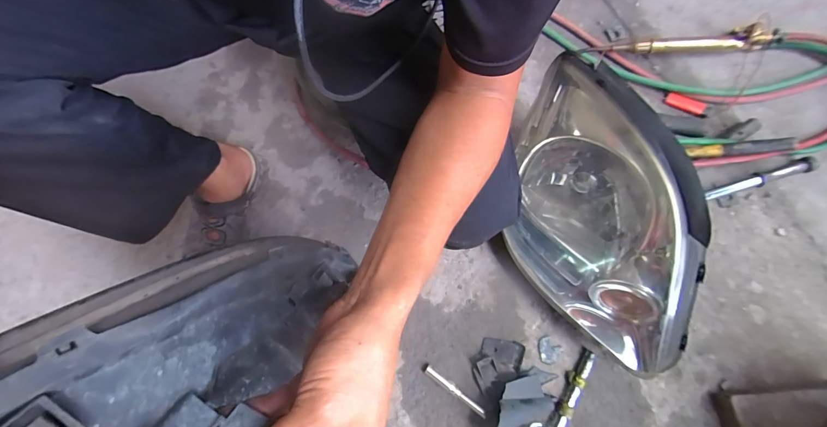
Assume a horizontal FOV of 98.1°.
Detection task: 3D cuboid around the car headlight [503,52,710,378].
[{"bbox_3d":[0.253,0.003,0.523,0.175,0.189,0.427,-12,74,-2],"label":"car headlight"}]

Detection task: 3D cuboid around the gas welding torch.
[{"bbox_3d":[0.500,-0.331,0.692,0.331,0.055,0.044,3,71,15],"label":"gas welding torch"}]

